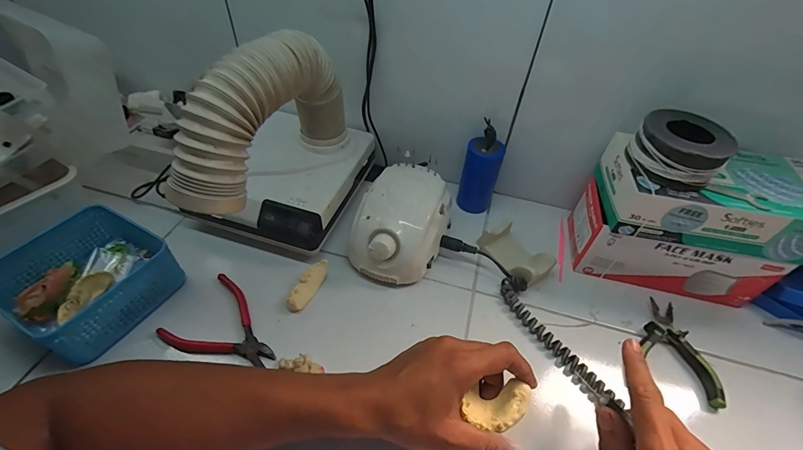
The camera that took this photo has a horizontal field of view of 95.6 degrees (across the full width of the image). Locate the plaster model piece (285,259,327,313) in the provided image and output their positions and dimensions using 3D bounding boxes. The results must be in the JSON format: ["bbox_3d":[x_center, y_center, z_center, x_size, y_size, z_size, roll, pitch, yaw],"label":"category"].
[{"bbox_3d":[-0.109,0.071,0.427,0.019,0.019,0.066,21,49,15],"label":"plaster model piece"}]

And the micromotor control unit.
[{"bbox_3d":[0.001,0.000,0.461,0.102,0.083,0.136,19,48,13],"label":"micromotor control unit"}]

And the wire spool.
[{"bbox_3d":[0.285,-0.077,0.376,0.079,0.044,0.076,2,47,-3],"label":"wire spool"}]

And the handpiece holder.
[{"bbox_3d":[0.146,0.036,0.467,0.051,0.032,0.090,-24,53,-24],"label":"handpiece holder"}]

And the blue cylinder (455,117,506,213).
[{"bbox_3d":[0.111,-0.072,0.511,0.049,0.125,0.050,19,48,13],"label":"blue cylinder"}]

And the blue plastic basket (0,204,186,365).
[{"bbox_3d":[-0.329,0.057,0.393,0.135,0.072,0.126,27,51,19],"label":"blue plastic basket"}]

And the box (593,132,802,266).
[{"bbox_3d":[0.339,-0.035,0.402,0.216,0.067,0.110,10,47,5],"label":"box"}]

